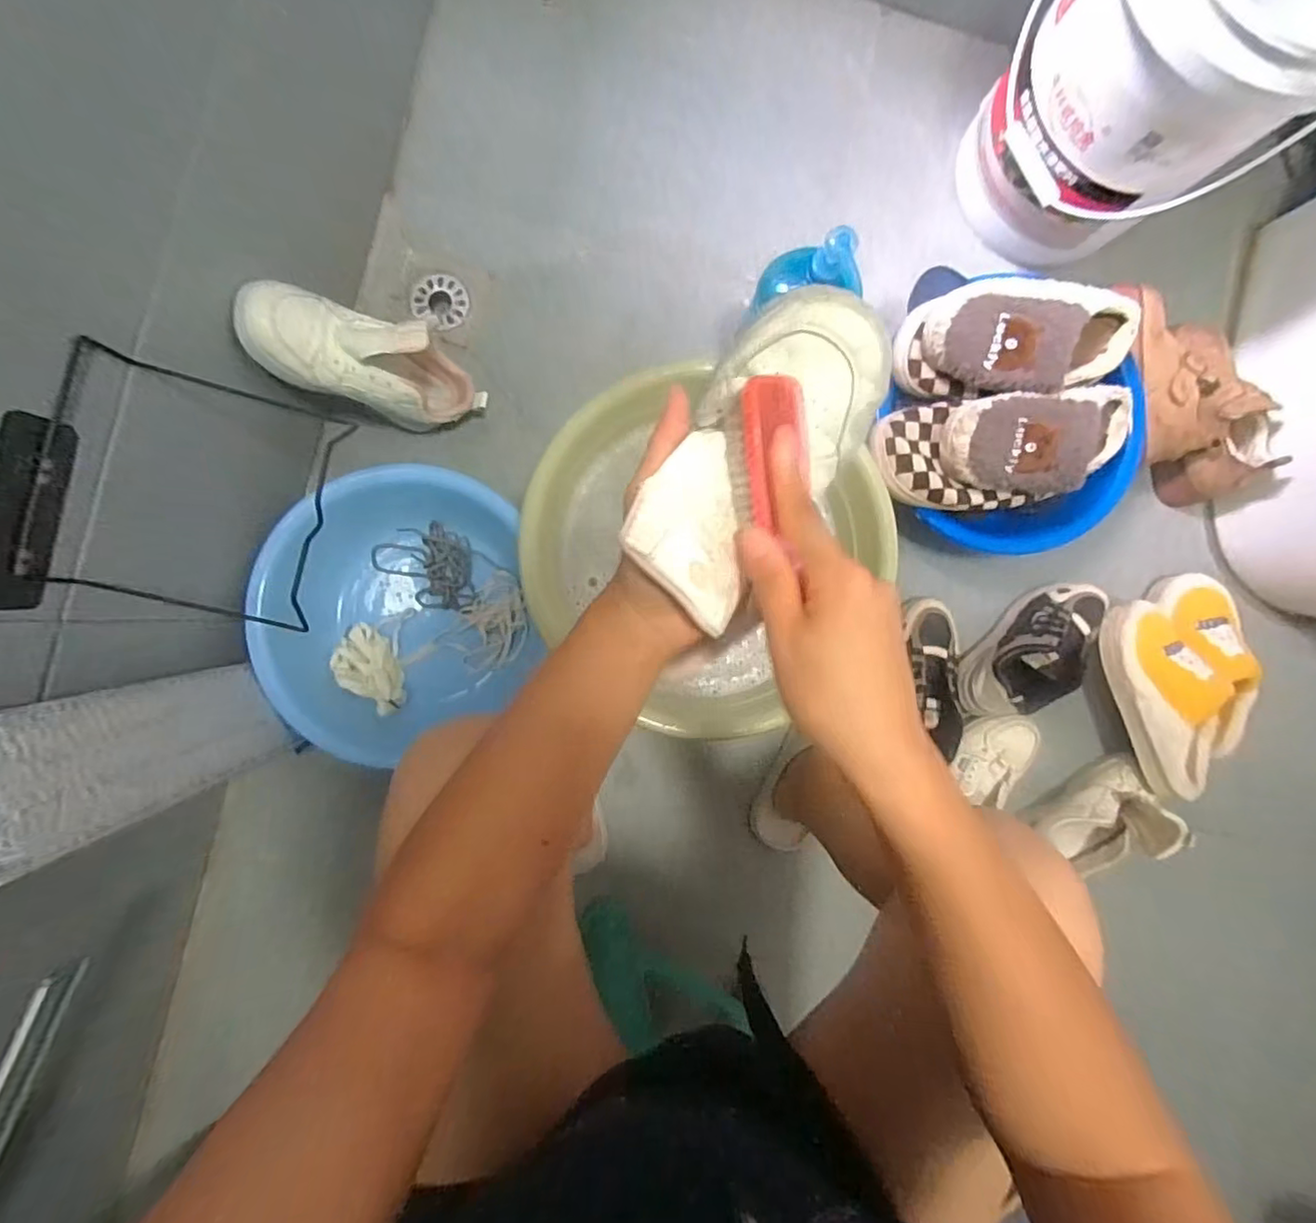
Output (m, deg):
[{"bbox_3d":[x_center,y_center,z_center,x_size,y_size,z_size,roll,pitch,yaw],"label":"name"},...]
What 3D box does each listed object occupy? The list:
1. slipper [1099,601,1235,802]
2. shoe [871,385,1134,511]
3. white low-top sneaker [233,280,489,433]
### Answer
[{"bbox_3d":[0.652,0.110,0.764,0.106,0.062,0.238,-19,91,-6],"label":"slipper"},{"bbox_3d":[0.410,-0.187,0.685,0.316,0.086,0.124,-5,90,-6],"label":"shoe"},{"bbox_3d":[-0.285,-0.269,0.632,0.149,0.243,0.095,0,89,31],"label":"white low-top sneaker"}]

